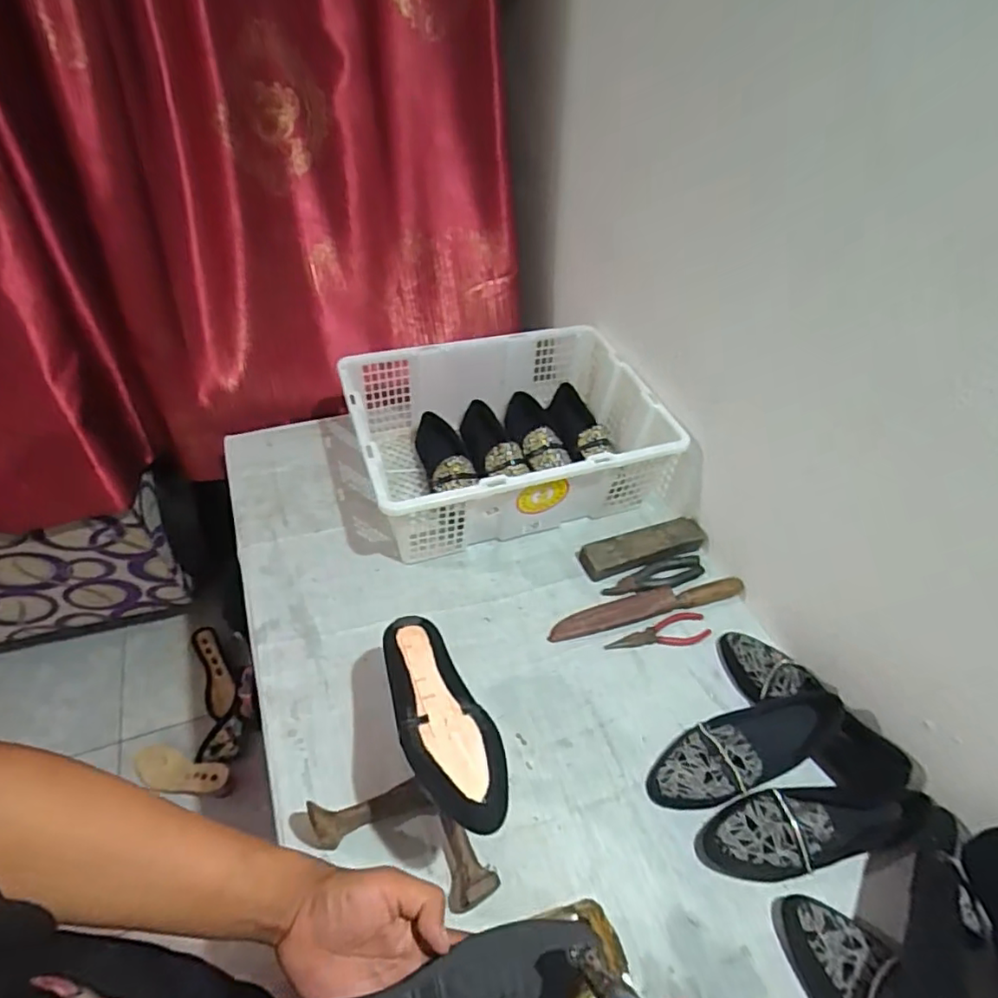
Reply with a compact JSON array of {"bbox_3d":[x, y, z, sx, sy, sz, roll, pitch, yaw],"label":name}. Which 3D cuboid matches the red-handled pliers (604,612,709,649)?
[{"bbox_3d":[0.227,0.195,0.852,0.152,0.010,0.049,-6,47,-11],"label":"red-handled pliers"}]

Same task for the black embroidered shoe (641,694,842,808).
[{"bbox_3d":[0.289,0.291,0.699,0.241,0.062,0.087,-21,51,-6],"label":"black embroidered shoe"}]

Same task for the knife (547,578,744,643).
[{"bbox_3d":[0.217,0.158,0.868,0.300,0.028,0.038,-10,48,-14],"label":"knife"}]

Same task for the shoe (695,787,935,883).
[{"bbox_3d":[0.350,0.365,0.664,0.255,0.060,0.082,-6,47,-11],"label":"shoe"}]

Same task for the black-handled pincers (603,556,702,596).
[{"bbox_3d":[0.239,0.121,0.910,0.164,0.021,0.041,-14,49,-18],"label":"black-handled pincers"}]

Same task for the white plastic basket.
[{"bbox_3d":[0.025,-0.102,1.004,0.511,0.171,0.349,-13,49,-17],"label":"white plastic basket"}]

